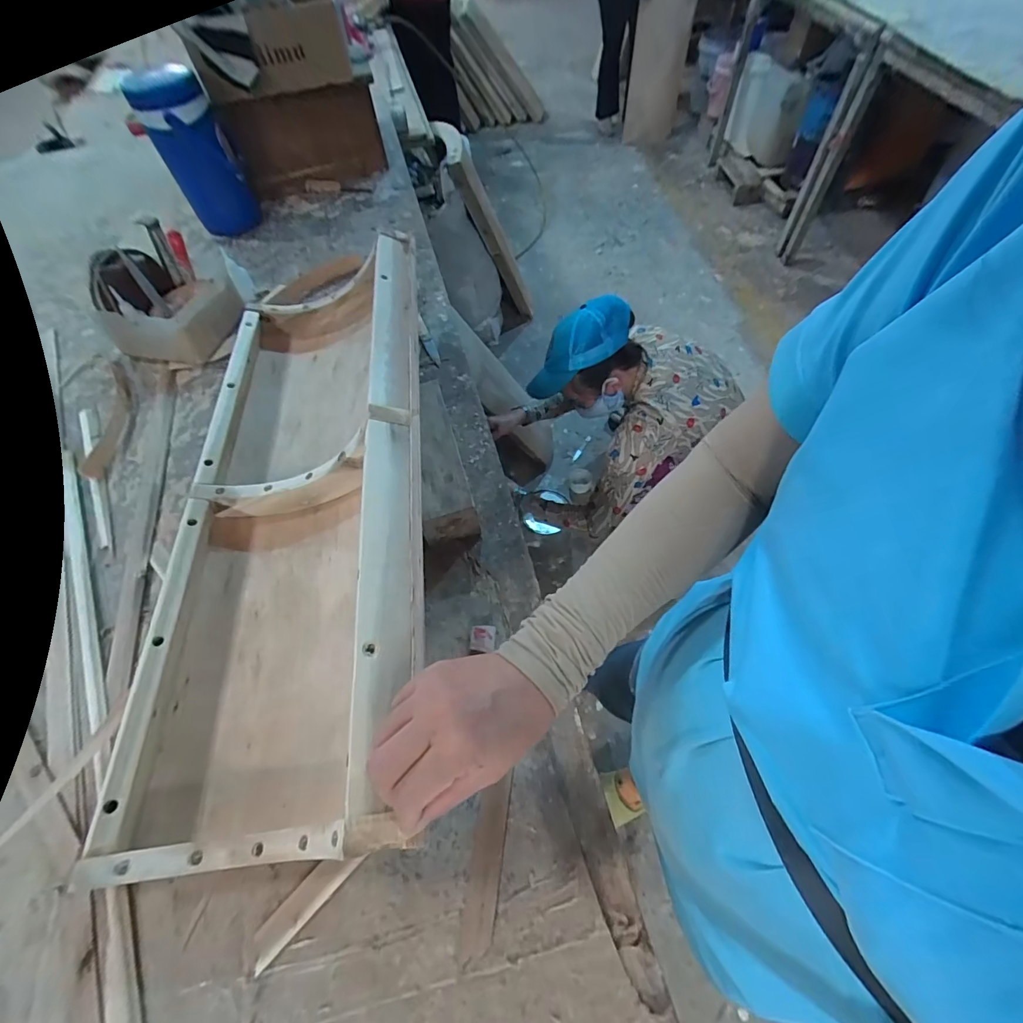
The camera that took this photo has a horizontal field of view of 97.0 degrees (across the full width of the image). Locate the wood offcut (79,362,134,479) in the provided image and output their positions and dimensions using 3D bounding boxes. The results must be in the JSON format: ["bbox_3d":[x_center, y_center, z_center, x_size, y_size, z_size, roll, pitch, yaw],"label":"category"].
[{"bbox_3d":[-0.593,-0.146,0.675,0.047,0.012,0.238,-13,59,-4],"label":"wood offcut"}]

